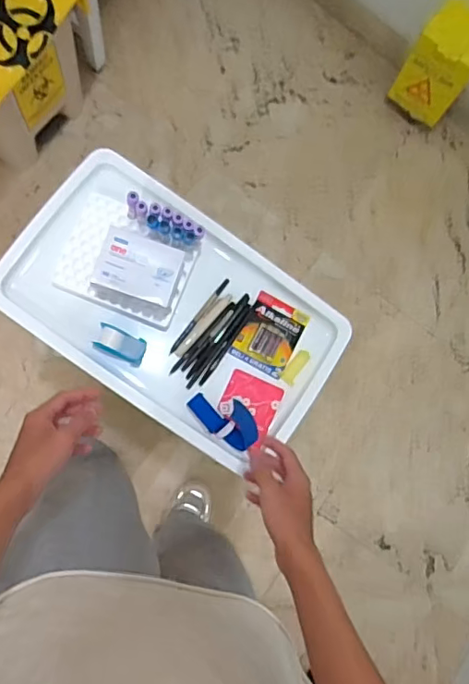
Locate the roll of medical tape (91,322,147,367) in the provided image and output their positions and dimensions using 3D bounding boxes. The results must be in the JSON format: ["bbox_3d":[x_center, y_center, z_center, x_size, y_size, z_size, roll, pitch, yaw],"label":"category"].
[{"bbox_3d":[-0.155,0.003,0.724,0.067,0.028,0.035,24,79,-5],"label":"roll of medical tape"}]

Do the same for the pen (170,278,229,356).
[{"bbox_3d":[-0.049,-0.037,0.761,0.011,0.011,0.134,36,80,-2],"label":"pen"}]

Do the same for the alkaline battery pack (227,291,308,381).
[{"bbox_3d":[0.053,-0.010,0.783,0.083,0.012,0.110,27,79,-4],"label":"alkaline battery pack"}]

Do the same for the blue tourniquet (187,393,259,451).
[{"bbox_3d":[-0.014,0.103,0.729,0.098,0.039,0.055,30,79,-3],"label":"blue tourniquet"}]

